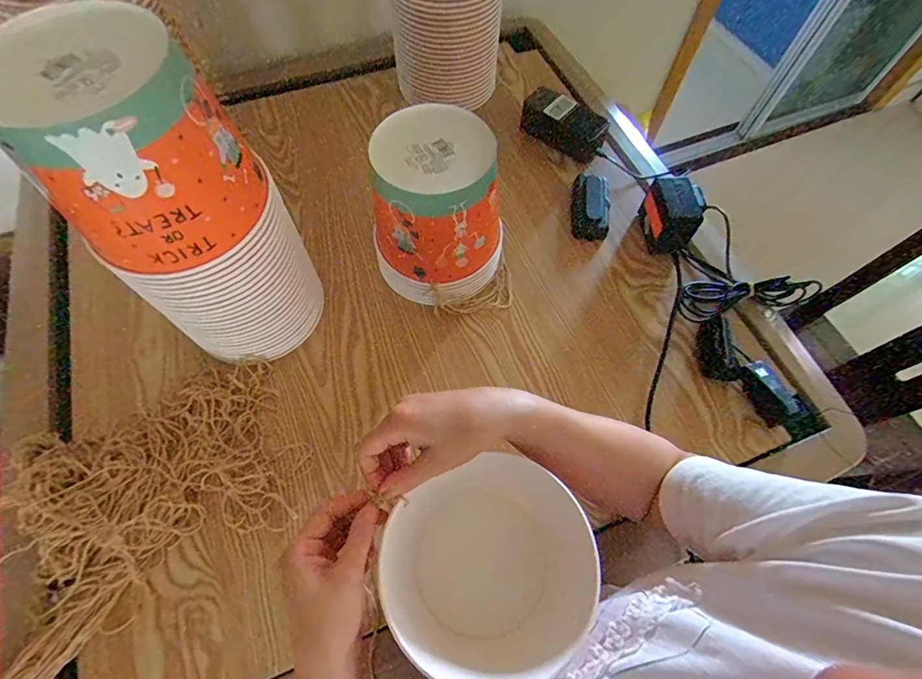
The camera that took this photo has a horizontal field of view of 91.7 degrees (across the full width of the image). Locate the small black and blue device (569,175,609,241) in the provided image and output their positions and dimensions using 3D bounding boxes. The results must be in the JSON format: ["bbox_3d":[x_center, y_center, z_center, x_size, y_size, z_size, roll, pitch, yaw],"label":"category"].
[{"bbox_3d":[0.189,-0.194,0.653,0.055,0.033,0.104,7,64,3],"label":"small black and blue device"}]

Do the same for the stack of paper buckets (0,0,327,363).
[{"bbox_3d":[-0.247,-0.102,0.428,0.154,0.330,0.141,-28,68,-15],"label":"stack of paper buckets"}]

